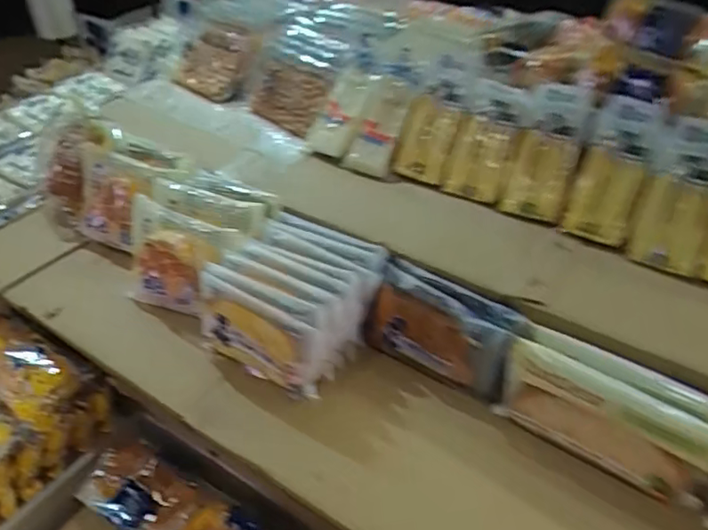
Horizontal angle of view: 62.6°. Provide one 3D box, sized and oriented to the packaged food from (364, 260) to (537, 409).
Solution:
[{"bbox_3d":[0.093,0.066,0.591,0.153,0.087,0.049,25,45,24],"label":"packaged food"}]

